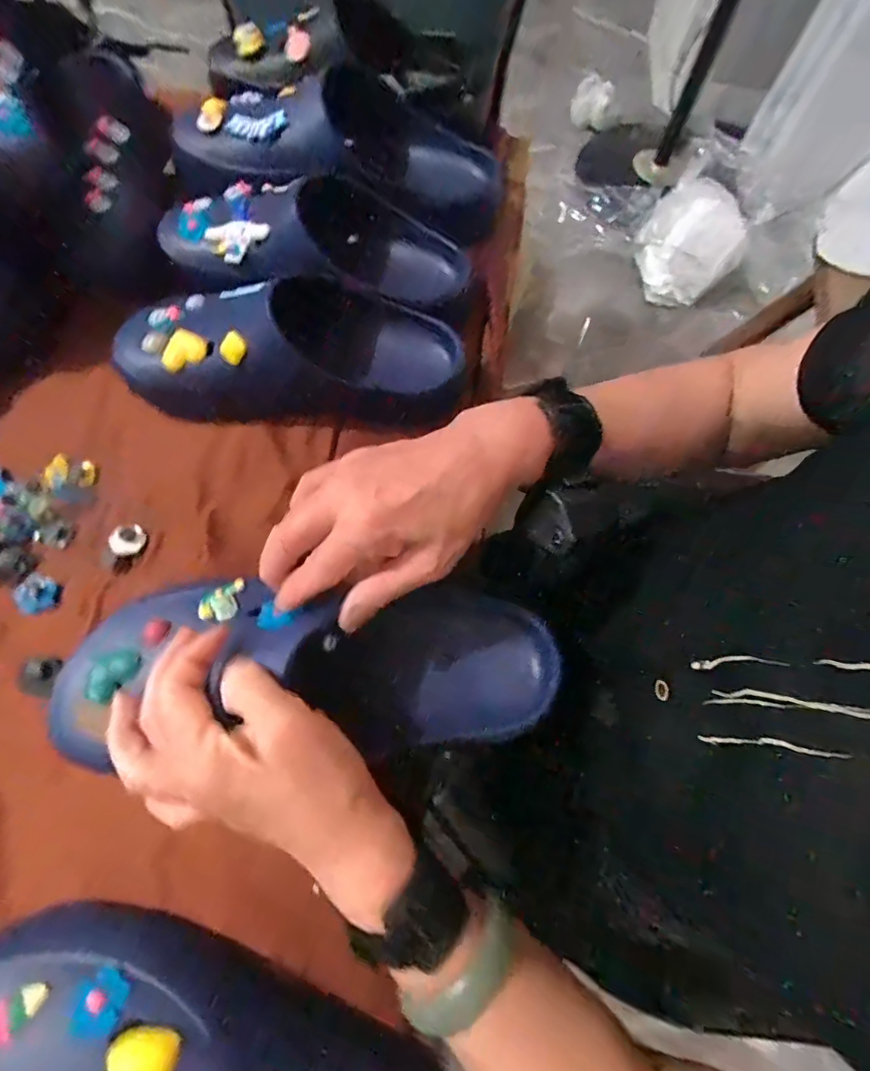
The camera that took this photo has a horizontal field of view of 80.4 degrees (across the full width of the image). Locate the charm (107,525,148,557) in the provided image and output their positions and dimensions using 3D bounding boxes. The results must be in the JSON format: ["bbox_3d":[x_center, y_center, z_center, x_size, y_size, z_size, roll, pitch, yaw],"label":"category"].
[{"bbox_3d":[-0.224,0.004,0.377,0.024,0.007,0.025,1,70,-2],"label":"charm"}]

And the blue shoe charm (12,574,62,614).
[{"bbox_3d":[-0.278,0.042,0.360,0.031,0.004,0.026,22,71,6],"label":"blue shoe charm"}]

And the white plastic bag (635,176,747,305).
[{"bbox_3d":[0.570,-0.662,1.182,0.206,0.169,0.220,-41,77,-15],"label":"white plastic bag"}]

